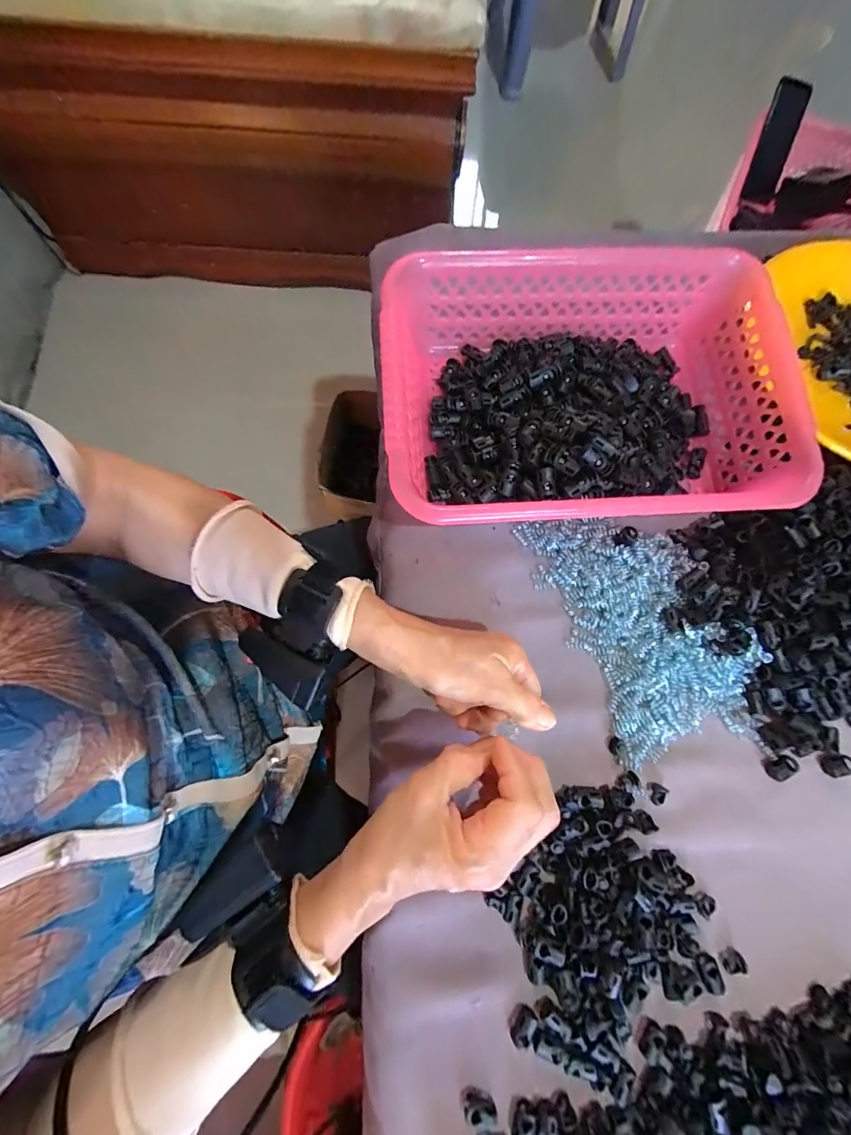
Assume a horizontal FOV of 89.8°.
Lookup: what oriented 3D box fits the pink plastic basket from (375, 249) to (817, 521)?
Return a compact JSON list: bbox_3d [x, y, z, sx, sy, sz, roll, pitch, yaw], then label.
[{"bbox_3d":[0.123,-0.133,0.343,0.304,0.075,0.213,-3,77,-2],"label":"pink plastic basket"}]

